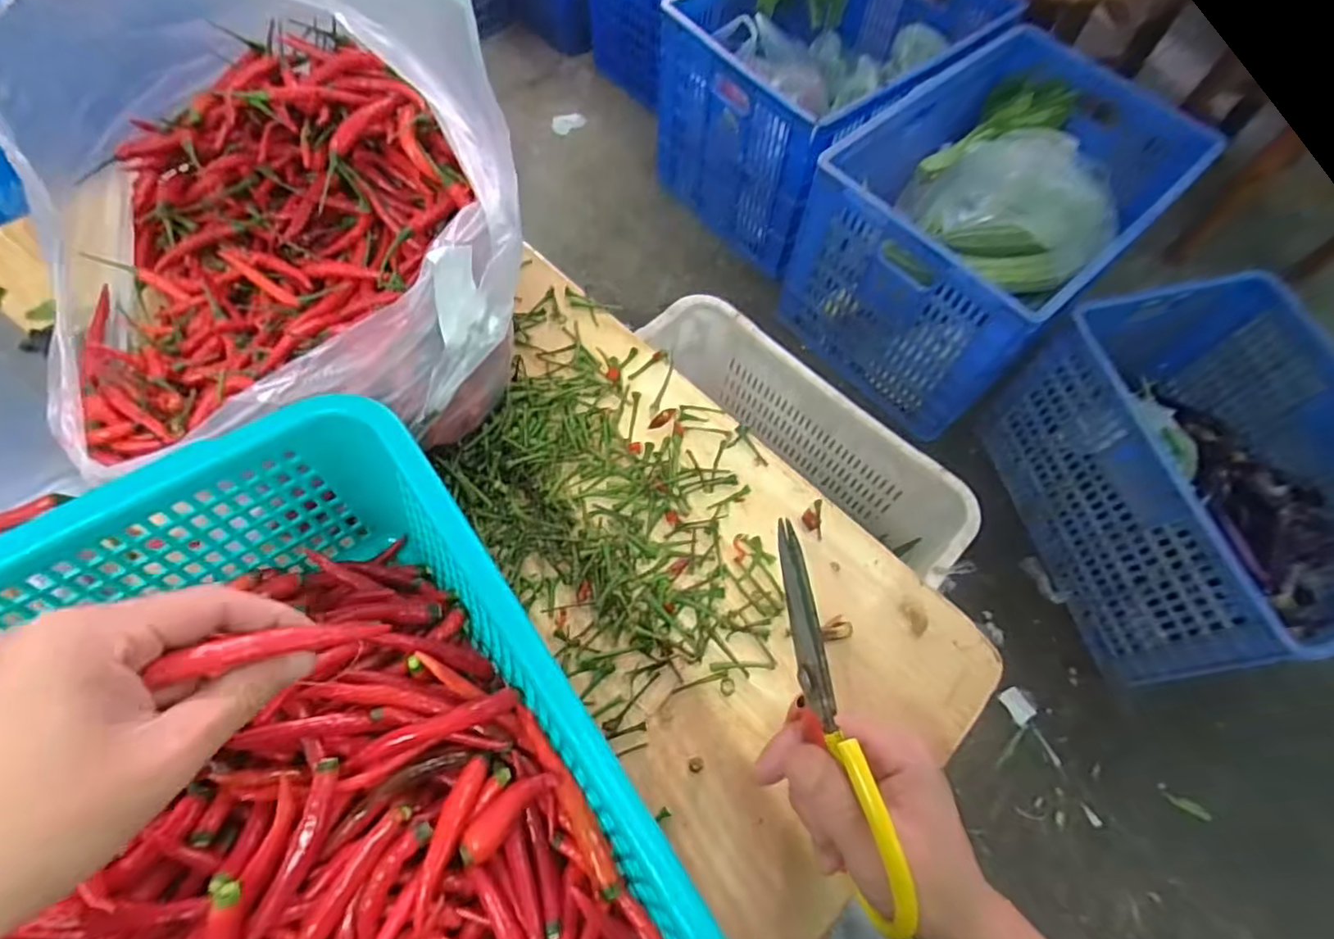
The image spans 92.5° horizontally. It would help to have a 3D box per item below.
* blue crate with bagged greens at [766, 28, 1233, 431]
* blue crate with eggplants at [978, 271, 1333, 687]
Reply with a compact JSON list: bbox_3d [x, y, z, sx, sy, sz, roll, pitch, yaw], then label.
[{"bbox_3d":[0.644,-0.490,1.327,0.645,0.385,0.461,-38,72,-19],"label":"blue crate with bagged greens"},{"bbox_3d":[0.965,-0.003,1.161,0.484,0.329,0.602,-12,66,-9],"label":"blue crate with eggplants"}]

